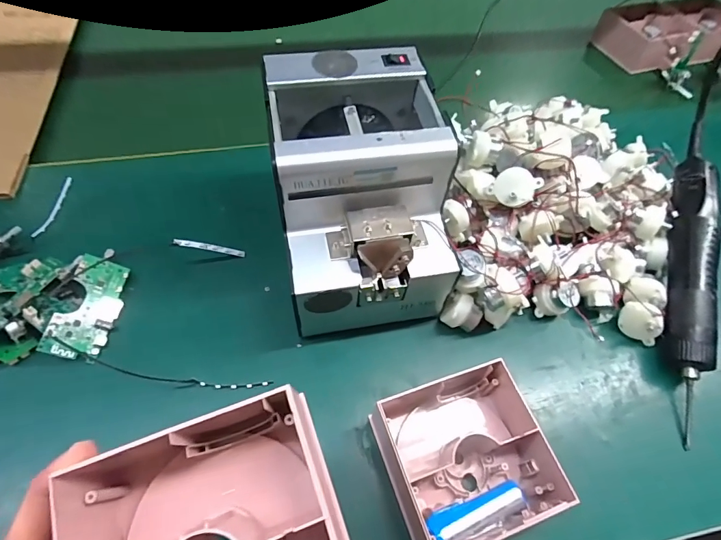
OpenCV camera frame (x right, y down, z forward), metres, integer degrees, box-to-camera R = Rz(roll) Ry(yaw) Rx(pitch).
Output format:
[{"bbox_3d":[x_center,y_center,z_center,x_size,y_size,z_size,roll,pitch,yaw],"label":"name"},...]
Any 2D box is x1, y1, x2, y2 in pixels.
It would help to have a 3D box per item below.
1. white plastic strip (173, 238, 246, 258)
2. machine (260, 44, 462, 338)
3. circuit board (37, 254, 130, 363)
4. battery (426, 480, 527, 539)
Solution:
[{"bbox_3d":[-0.135,-0.020,0.377,0.063,0.005,0.006,11,48,-38],"label":"white plastic strip"},{"bbox_3d":[-0.001,-0.056,0.342,0.126,0.157,0.169,-10,57,-10],"label":"machine"},{"bbox_3d":[-0.224,0.030,0.346,0.042,0.007,0.087,27,56,-36],"label":"circuit board"},{"bbox_3d":[0.077,0.163,0.276,0.065,0.019,0.023,-16,58,-13],"label":"battery"}]

